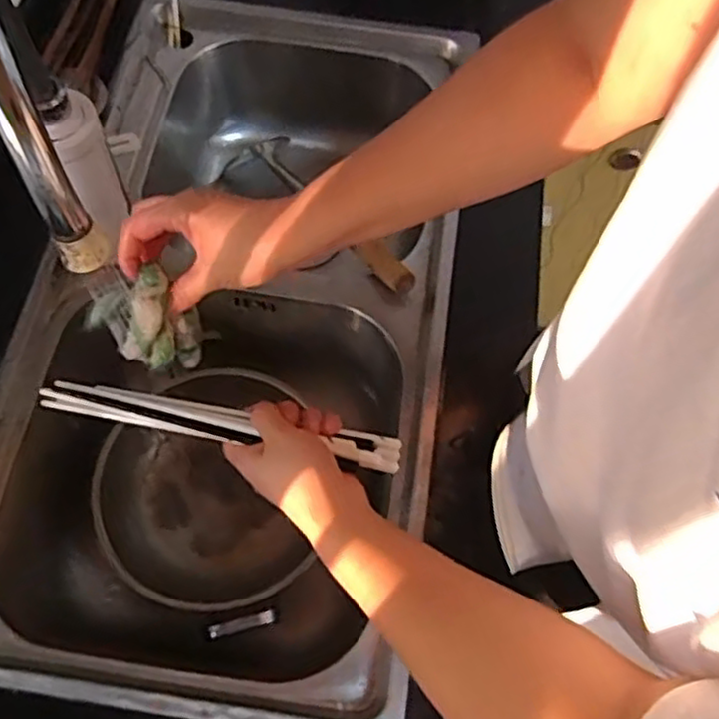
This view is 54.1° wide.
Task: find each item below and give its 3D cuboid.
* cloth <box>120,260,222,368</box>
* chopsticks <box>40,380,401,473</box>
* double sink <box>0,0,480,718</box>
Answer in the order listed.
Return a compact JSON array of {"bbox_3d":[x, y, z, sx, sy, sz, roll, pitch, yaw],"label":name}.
[{"bbox_3d":[-0.139,-0.022,0.498,0.042,0.073,0.051,30,68,10],"label":"cloth"},{"bbox_3d":[-0.108,0.047,0.527,0.278,0.016,0.027,9,66,11],"label":"chopsticks"},{"bbox_3d":[-0.122,-0.036,0.770,0.404,0.197,0.749,8,66,0],"label":"double sink"}]

